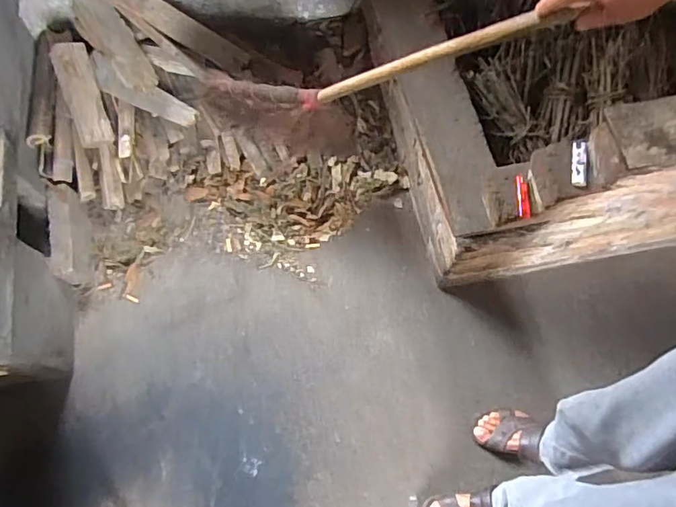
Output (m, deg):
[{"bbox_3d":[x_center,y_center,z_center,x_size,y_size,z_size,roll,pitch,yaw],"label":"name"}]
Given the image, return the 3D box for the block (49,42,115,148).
[{"bbox_3d":[-0.641,-0.394,1.303,0.088,0.050,0.252,-17,95,-5],"label":"block"}]

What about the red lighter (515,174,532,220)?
[{"bbox_3d":[0.343,-0.107,0.967,0.024,0.016,0.084,2,70,1],"label":"red lighter"}]

